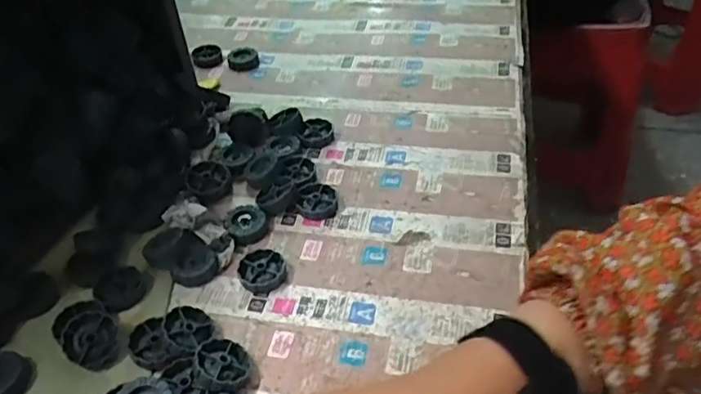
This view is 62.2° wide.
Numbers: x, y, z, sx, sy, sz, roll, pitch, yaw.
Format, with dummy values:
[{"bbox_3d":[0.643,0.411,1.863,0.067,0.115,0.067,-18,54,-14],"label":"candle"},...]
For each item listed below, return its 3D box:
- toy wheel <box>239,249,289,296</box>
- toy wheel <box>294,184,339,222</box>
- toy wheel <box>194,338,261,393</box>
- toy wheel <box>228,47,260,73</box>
[{"bbox_3d":[-0.073,0.061,0.483,0.038,0.011,0.040,-1,43,1],"label":"toy wheel"},{"bbox_3d":[-0.030,0.004,0.537,0.037,0.014,0.034,-1,43,1],"label":"toy wheel"},{"bbox_3d":[-0.088,0.120,0.412,0.042,0.015,0.042,17,31,-11],"label":"toy wheel"},{"bbox_3d":[-0.134,-0.173,0.728,0.037,0.015,0.038,-11,45,-10],"label":"toy wheel"}]

